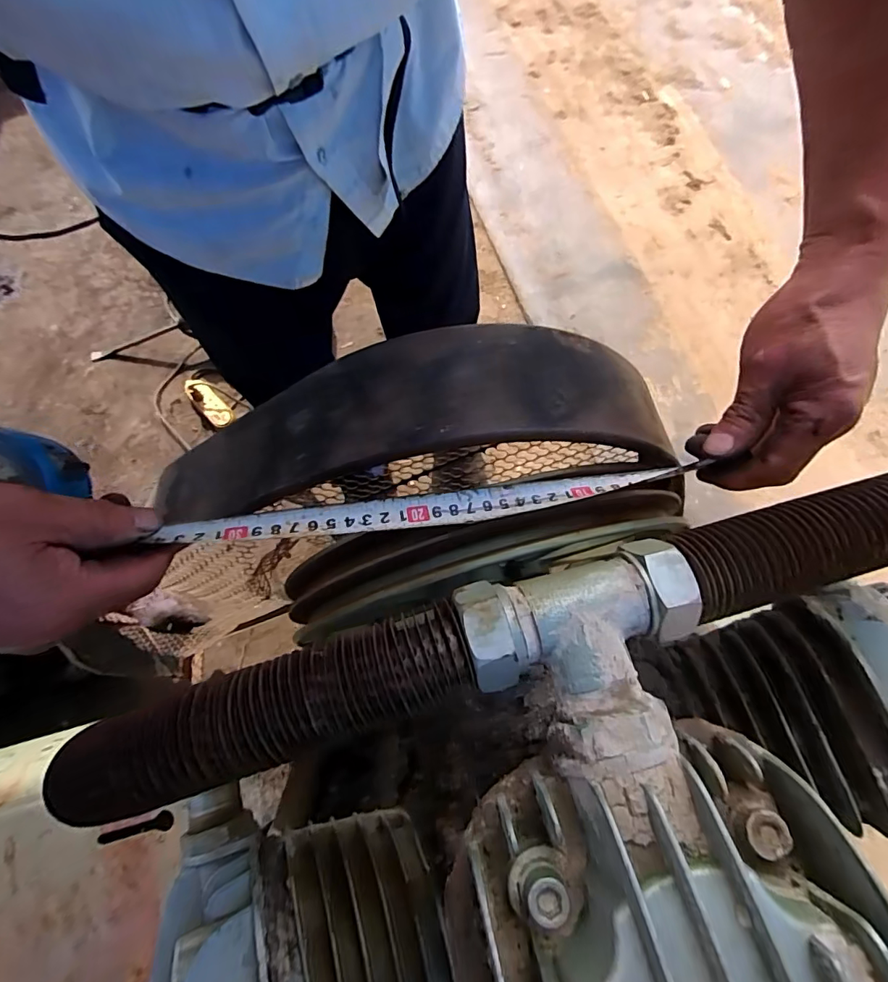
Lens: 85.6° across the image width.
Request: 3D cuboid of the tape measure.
[{"bbox_3d":[-0.004,0.009,0.274,0.300,0.011,0.018,-7,71,-7],"label":"tape measure"}]

